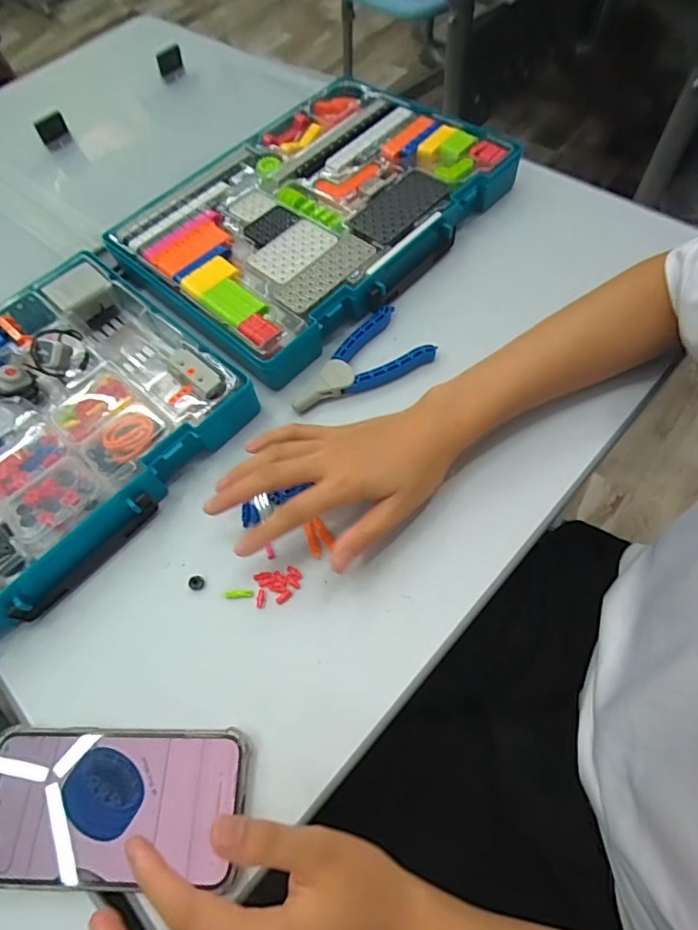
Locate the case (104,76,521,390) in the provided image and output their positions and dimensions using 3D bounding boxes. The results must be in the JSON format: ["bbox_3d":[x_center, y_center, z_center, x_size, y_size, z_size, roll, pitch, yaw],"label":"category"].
[{"bbox_3d":[-0.042,-0.263,0.495,0.260,0.037,0.349,38,72,22],"label":"case"}]

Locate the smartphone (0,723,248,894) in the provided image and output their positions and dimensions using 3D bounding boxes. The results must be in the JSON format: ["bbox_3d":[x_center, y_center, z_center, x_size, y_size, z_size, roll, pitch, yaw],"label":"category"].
[{"bbox_3d":[-0.146,0.202,0.296,0.163,0.016,0.081,-5,67,2],"label":"smartphone"}]

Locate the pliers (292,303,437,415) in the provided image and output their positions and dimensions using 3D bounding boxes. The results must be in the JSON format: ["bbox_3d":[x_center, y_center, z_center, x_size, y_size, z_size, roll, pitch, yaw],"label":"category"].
[{"bbox_3d":[0.004,-0.095,0.432,0.126,0.015,0.069,-25,63,-8],"label":"pliers"}]

